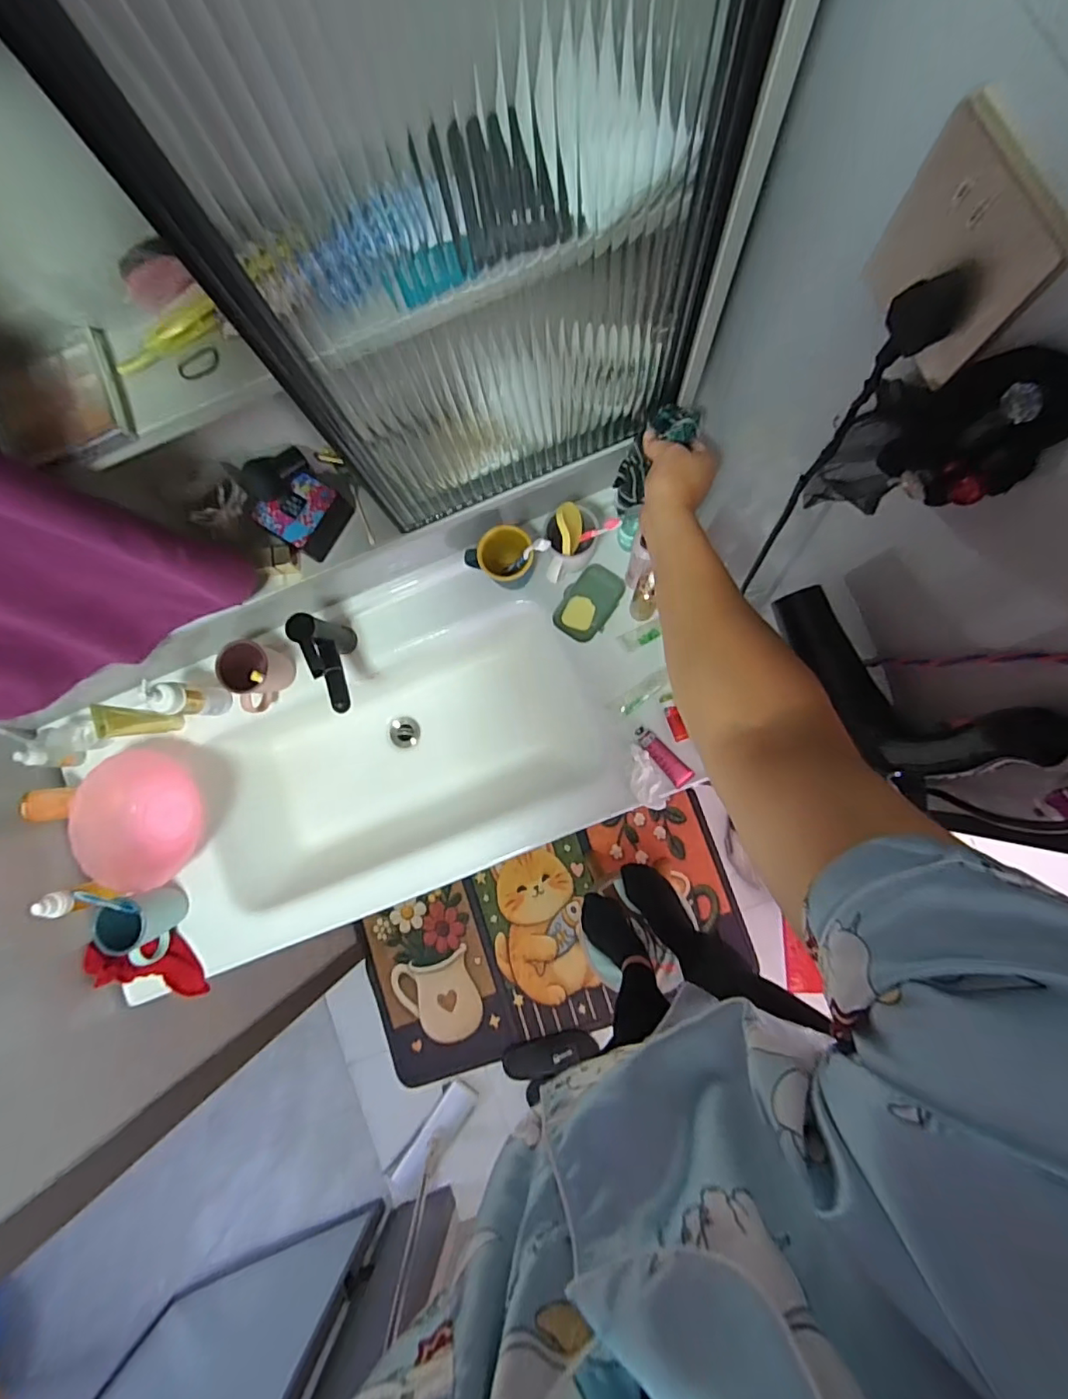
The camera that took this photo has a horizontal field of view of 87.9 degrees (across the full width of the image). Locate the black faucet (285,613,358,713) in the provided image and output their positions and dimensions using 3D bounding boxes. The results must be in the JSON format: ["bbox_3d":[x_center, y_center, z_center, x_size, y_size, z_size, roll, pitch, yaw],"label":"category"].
[{"bbox_3d":[-0.311,-0.053,0.859,0.040,0.160,0.162,-20,82,3],"label":"black faucet"}]

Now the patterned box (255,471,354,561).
[{"bbox_3d":[-0.230,-0.189,0.558,0.065,0.040,0.081,31,87,8],"label":"patterned box"}]

